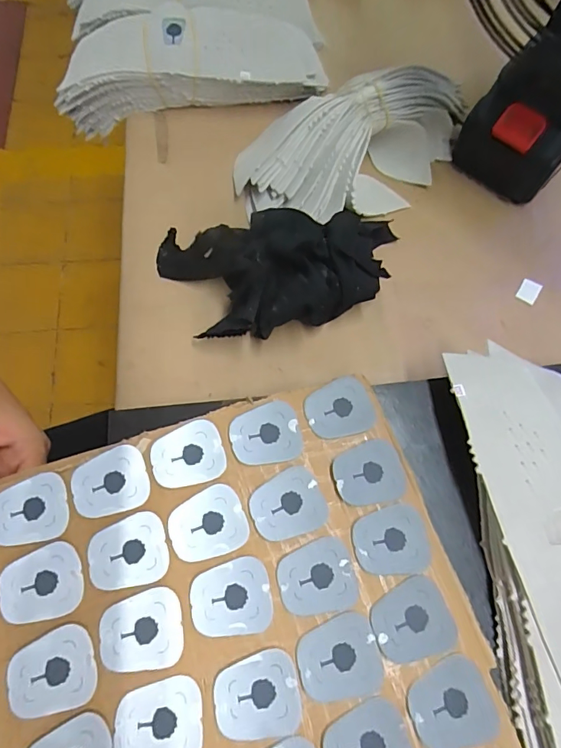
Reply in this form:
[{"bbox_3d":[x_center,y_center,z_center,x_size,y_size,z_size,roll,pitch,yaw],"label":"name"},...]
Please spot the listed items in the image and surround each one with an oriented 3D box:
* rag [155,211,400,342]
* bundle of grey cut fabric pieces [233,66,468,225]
[{"bbox_3d":[-0.001,-0.073,0.295,0.166,0.057,0.094,0,68,-2],"label":"rag"},{"bbox_3d":[0.058,-0.166,0.336,0.185,0.053,0.096,-9,69,-5],"label":"bundle of grey cut fabric pieces"}]

